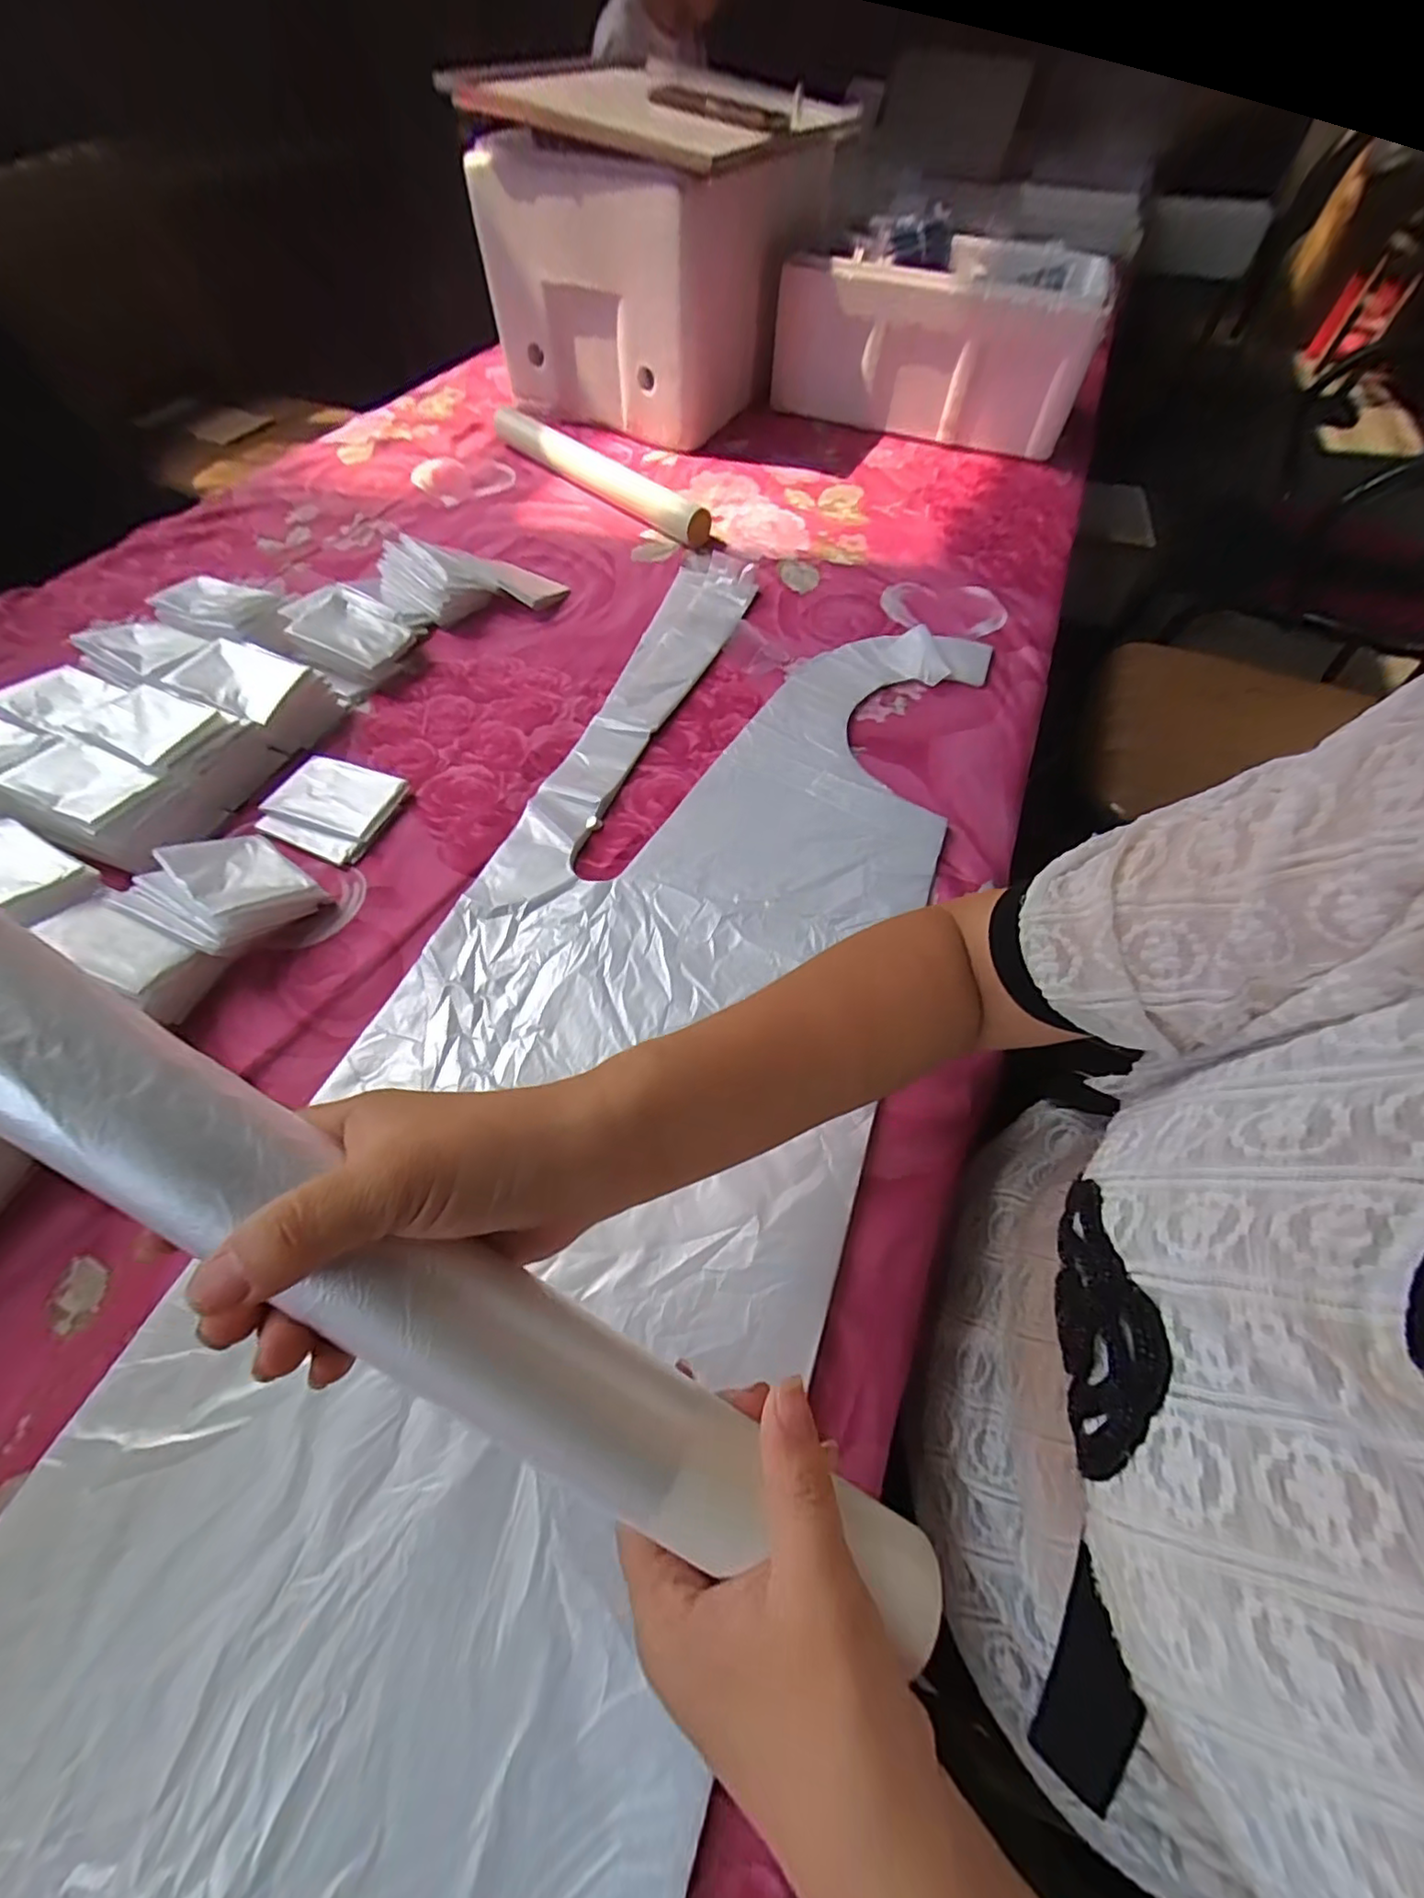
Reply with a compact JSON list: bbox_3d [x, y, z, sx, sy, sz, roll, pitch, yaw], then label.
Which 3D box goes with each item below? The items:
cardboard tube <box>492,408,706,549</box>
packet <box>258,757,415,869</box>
[{"bbox_3d":[-0.146,-0.580,0.755,0.360,0.042,0.042,37,63,17],"label":"cardboard tube"},{"bbox_3d":[-0.287,-0.111,0.469,0.087,0.009,0.080,19,60,8],"label":"packet"}]

